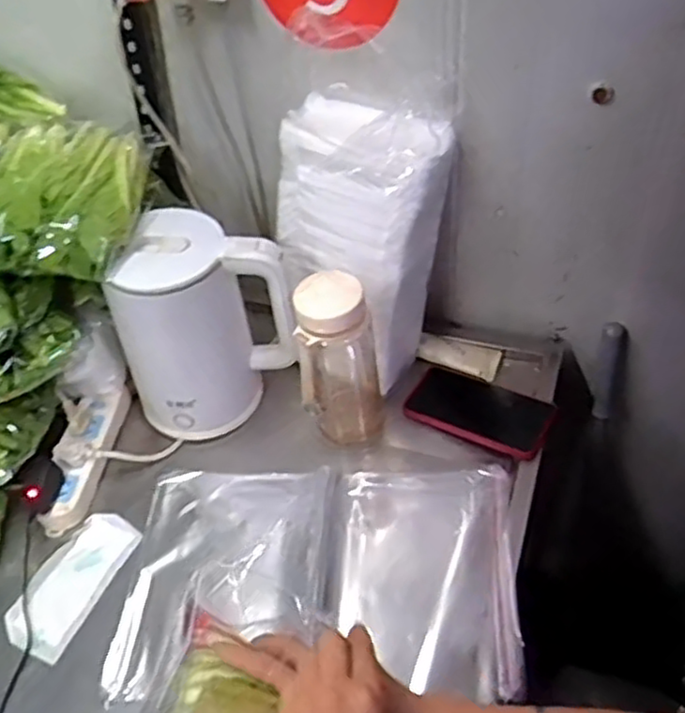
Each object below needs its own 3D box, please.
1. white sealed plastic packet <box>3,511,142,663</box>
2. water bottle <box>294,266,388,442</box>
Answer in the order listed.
[{"bbox_3d":[-0.282,0.231,0.753,0.078,0.011,0.153,17,51,21],"label":"white sealed plastic packet"},{"bbox_3d":[0.000,0.004,0.786,0.082,0.228,0.069,-2,47,4],"label":"water bottle"}]

